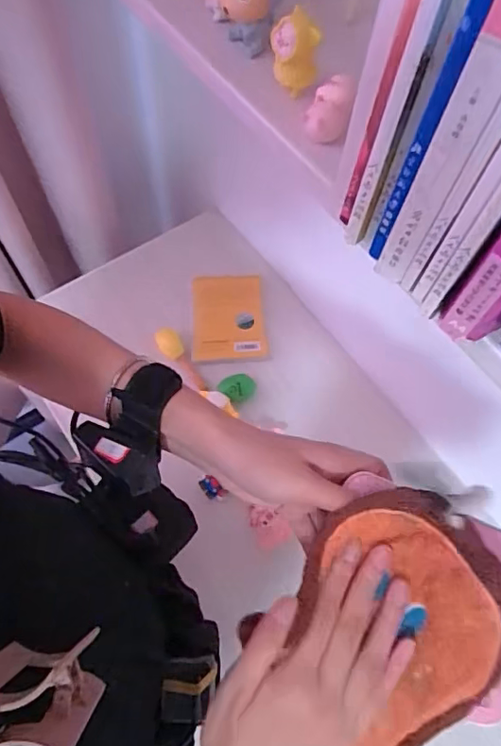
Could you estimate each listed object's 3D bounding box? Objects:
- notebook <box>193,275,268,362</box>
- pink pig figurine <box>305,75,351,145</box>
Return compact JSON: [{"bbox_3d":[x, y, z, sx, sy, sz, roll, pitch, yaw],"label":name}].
[{"bbox_3d":[-0.035,-0.086,0.814,0.109,0.018,0.139,-4,65,-6],"label":"notebook"},{"bbox_3d":[0.043,-0.142,0.285,0.022,0.024,0.023,16,65,4],"label":"pink pig figurine"}]

